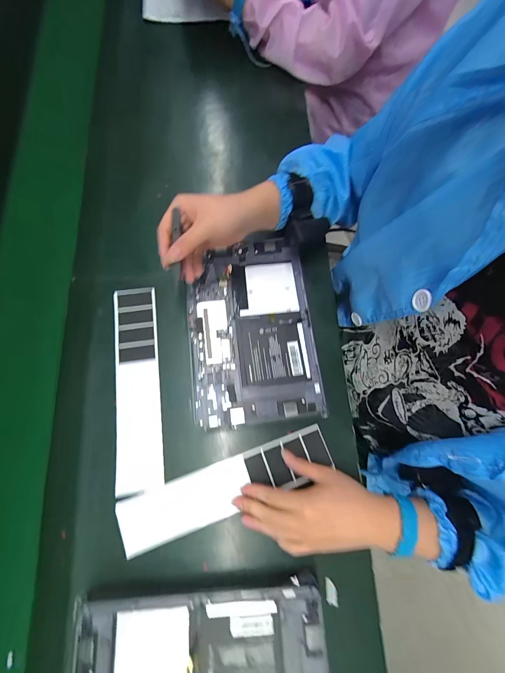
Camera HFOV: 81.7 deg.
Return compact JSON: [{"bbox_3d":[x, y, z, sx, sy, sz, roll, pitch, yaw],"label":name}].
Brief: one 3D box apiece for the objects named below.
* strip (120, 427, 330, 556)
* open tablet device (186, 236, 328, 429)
[{"bbox_3d":[-0.029,0.185,0.364,0.262,0.009,0.064,-21,75,-9],"label":"strip"},{"bbox_3d":[-0.003,-0.013,0.399,0.164,0.010,0.250,-6,75,-4],"label":"open tablet device"}]

